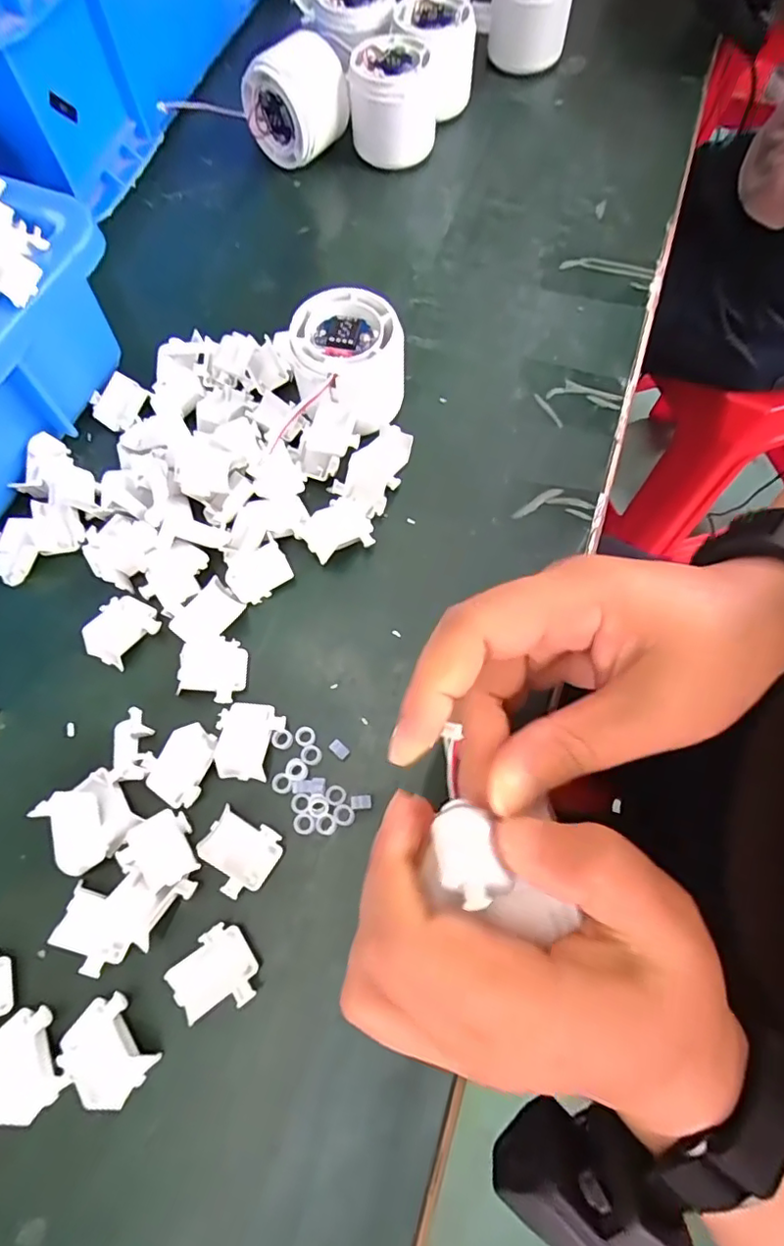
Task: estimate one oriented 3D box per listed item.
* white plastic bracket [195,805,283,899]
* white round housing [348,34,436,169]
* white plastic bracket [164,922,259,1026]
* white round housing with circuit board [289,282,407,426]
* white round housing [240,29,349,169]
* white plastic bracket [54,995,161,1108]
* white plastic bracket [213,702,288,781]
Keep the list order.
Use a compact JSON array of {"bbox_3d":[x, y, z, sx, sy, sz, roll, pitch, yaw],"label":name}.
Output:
[{"bbox_3d":[-0.065,0.097,0.239,0.033,0.009,0.028,28,71,9],"label":"white plastic bracket"},{"bbox_3d":[0.001,-0.357,0.387,0.057,0.051,0.057,0,69,-1],"label":"white round housing"},{"bbox_3d":[-0.070,0.138,0.221,0.032,0.013,0.029,-28,72,-11],"label":"white plastic bracket"},{"bbox_3d":[-0.023,-0.137,0.302,0.056,0.051,0.054,0,69,-1],"label":"white round housing with circuit board"},{"bbox_3d":[-0.062,-0.352,0.382,0.052,0.060,0.054,43,74,14],"label":"white round housing"},{"bbox_3d":[-0.108,0.163,0.212,0.028,0.011,0.034,-39,75,-14],"label":"white plastic bracket"},{"bbox_3d":[-0.064,0.053,0.255,0.029,0.005,0.033,5,69,1],"label":"white plastic bracket"}]

